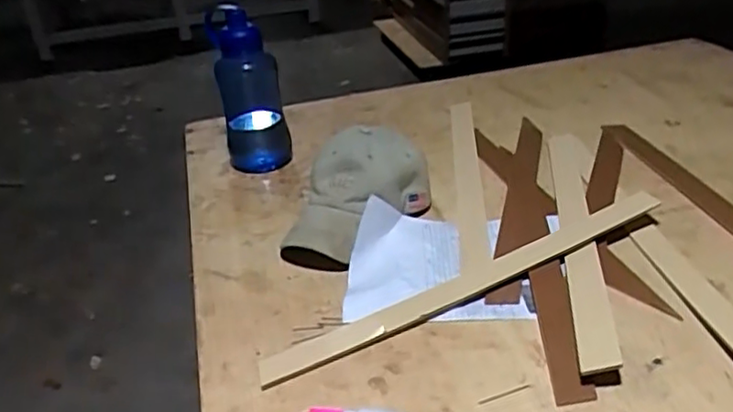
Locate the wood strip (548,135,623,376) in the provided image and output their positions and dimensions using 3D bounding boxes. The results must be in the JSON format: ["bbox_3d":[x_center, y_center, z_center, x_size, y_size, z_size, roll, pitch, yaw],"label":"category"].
[{"bbox_3d":[0.281,0.025,0.868,0.041,0.028,0.563,0,31,12],"label":"wood strip"}]

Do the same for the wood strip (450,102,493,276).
[{"bbox_3d":[0.162,-0.056,1.034,0.040,0.015,0.537,-2,30,7],"label":"wood strip"}]

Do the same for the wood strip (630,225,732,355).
[{"bbox_3d":[0.382,0.093,0.752,0.047,0.011,0.239,-12,30,-1],"label":"wood strip"}]

